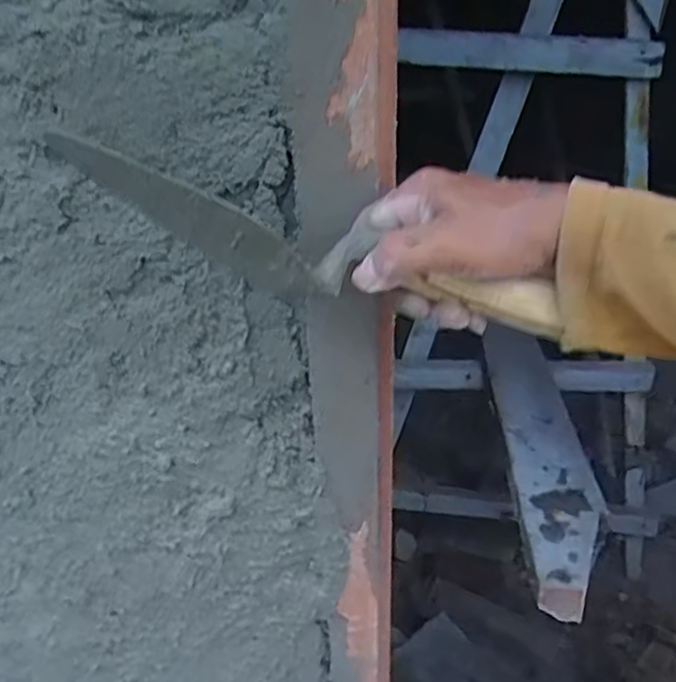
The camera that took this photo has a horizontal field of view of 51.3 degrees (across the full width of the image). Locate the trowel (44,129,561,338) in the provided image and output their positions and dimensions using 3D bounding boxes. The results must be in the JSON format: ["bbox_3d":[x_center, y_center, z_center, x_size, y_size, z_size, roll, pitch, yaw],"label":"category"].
[{"bbox_3d":[-0.022,-0.048,0.376,0.284,0.055,0.052,18,35,1],"label":"trowel"}]

